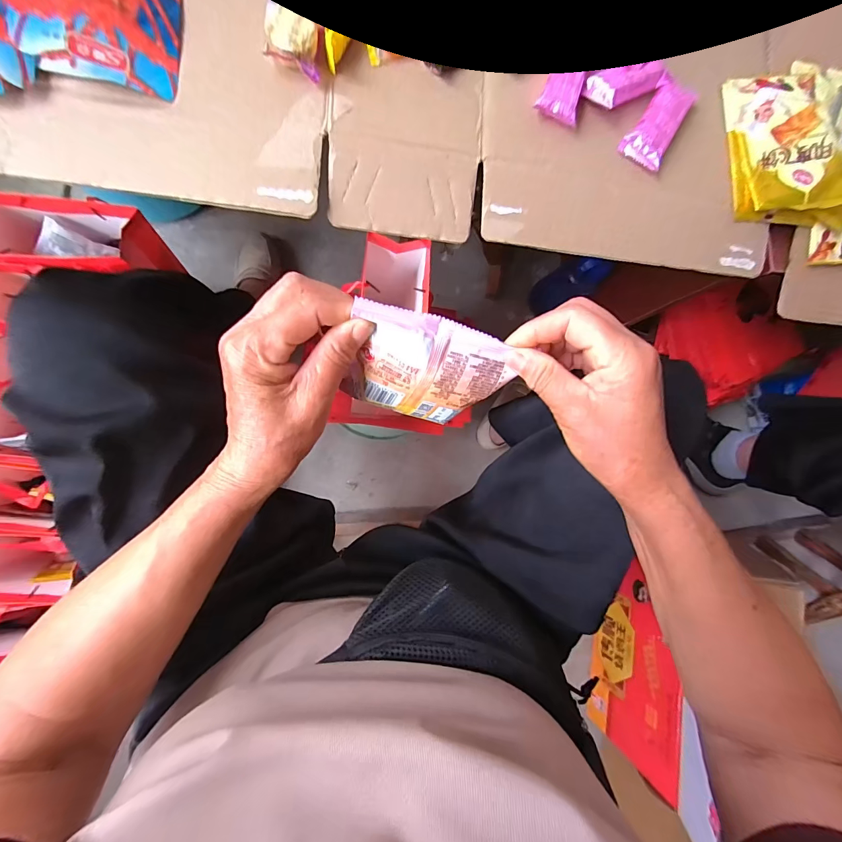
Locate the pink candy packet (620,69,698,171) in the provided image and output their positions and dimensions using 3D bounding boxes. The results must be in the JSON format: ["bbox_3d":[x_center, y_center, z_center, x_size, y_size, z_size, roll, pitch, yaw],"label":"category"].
[{"bbox_3d":[0.235,-0.294,0.369,0.043,0.018,0.084,32,80,-6],"label":"pink candy packet"}]

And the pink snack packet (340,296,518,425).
[{"bbox_3d":[0.002,-0.031,0.248,0.105,0.011,0.078,15,129,-19],"label":"pink snack packet"}]

